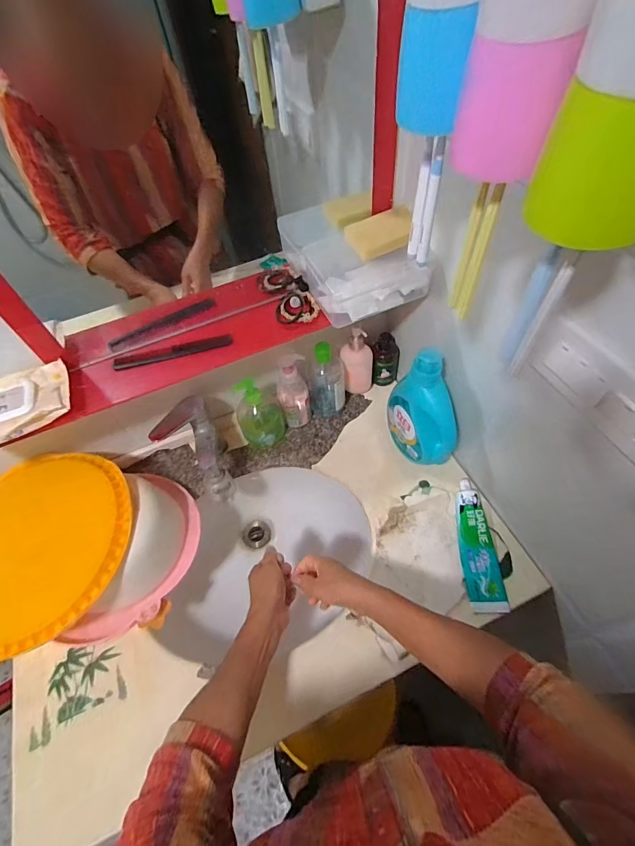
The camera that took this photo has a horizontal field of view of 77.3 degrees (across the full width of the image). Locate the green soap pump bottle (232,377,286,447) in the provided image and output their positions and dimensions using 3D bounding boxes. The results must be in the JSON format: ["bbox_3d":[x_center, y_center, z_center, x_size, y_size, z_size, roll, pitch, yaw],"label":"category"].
[{"bbox_3d":[-0.107,-0.018,0.726,0.085,0.136,0.068,-14,56,-4],"label":"green soap pump bottle"}]

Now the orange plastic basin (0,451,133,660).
[{"bbox_3d":[-0.420,0.184,0.599,0.275,0.035,0.300,16,59,15],"label":"orange plastic basin"}]

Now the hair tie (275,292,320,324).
[{"bbox_3d":[-0.031,-0.177,0.613,0.066,0.019,0.059,-5,56,1],"label":"hair tie"}]

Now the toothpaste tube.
[{"bbox_3d":[0.256,0.191,0.635,0.056,0.030,0.201,-3,56,3],"label":"toothpaste tube"}]

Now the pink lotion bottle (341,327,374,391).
[{"bbox_3d":[0.076,-0.118,0.772,0.063,0.160,0.044,3,57,7],"label":"pink lotion bottle"}]

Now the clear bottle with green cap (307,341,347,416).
[{"bbox_3d":[0.017,-0.089,0.767,0.073,0.178,0.073,-5,56,1],"label":"clear bottle with green cap"}]

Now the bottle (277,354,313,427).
[{"bbox_3d":[-0.045,-0.057,0.743,0.055,0.161,0.049,-14,56,-4],"label":"bottle"}]

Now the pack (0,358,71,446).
[{"bbox_3d":[-0.412,-0.019,0.523,0.164,0.024,0.109,-18,57,-7],"label":"pack"}]

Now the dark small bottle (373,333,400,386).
[{"bbox_3d":[0.138,-0.128,0.798,0.052,0.111,0.050,-2,56,3],"label":"dark small bottle"}]

